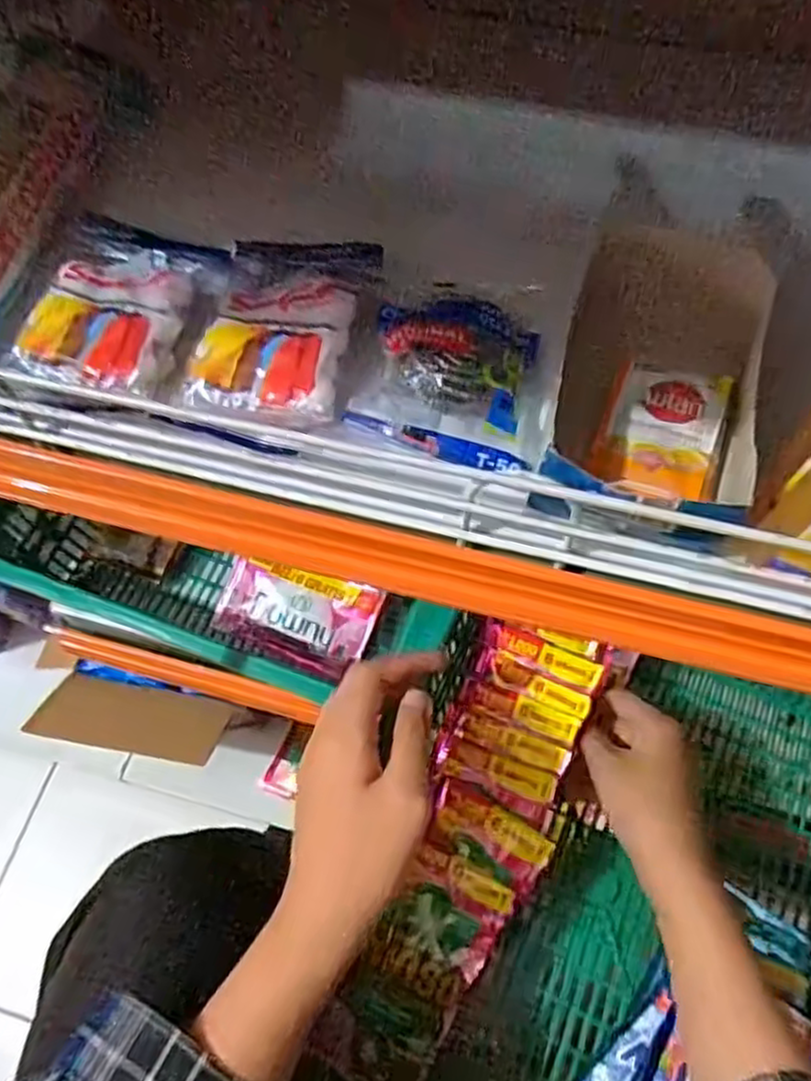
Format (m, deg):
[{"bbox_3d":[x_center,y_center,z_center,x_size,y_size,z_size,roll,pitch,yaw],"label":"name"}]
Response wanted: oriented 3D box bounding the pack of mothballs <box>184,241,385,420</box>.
[{"bbox_3d":[-0.052,-0.098,0.321,0.072,0.018,0.099,10,65,5],"label":"pack of mothballs"}]

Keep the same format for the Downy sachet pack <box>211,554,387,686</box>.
[{"bbox_3d":[-0.080,0.055,0.529,0.115,0.008,0.071,17,93,11],"label":"Downy sachet pack"}]

